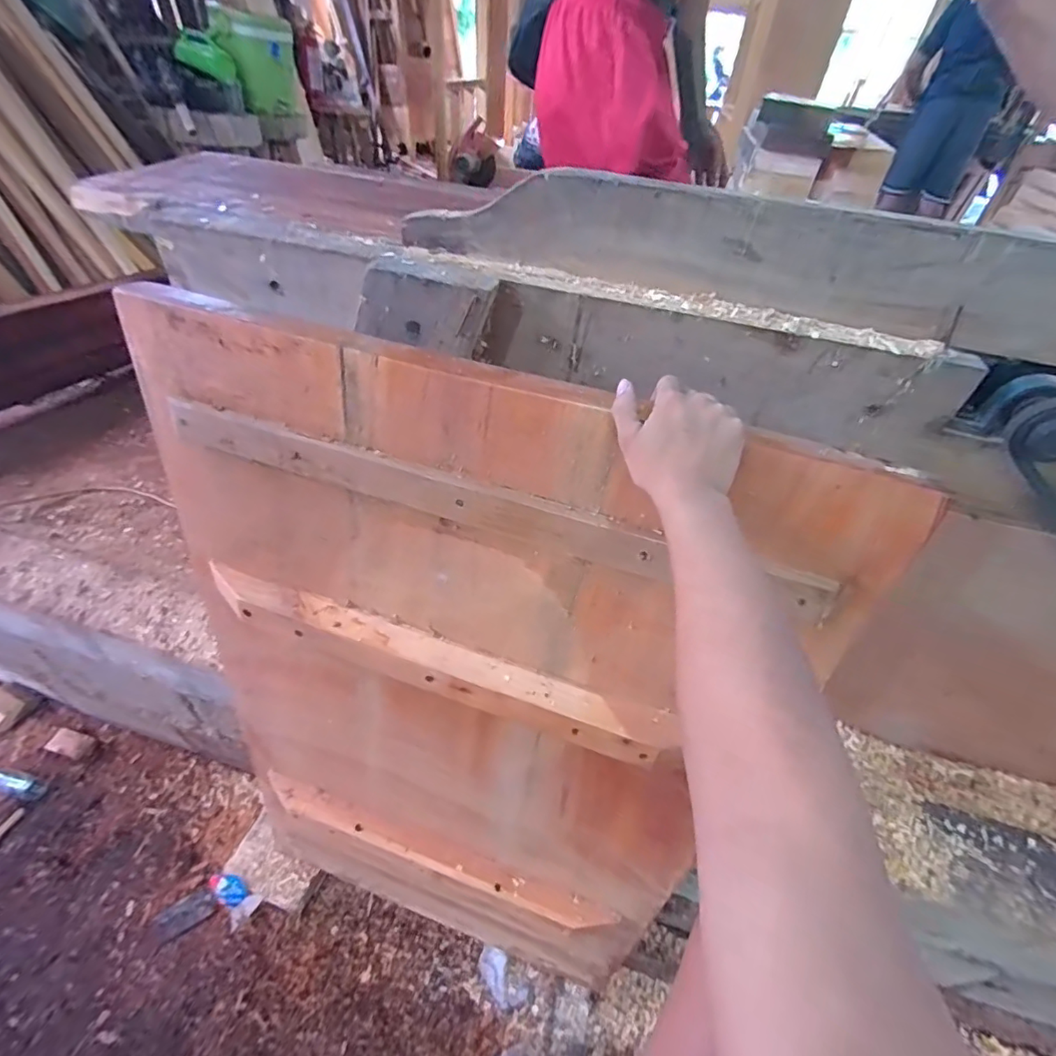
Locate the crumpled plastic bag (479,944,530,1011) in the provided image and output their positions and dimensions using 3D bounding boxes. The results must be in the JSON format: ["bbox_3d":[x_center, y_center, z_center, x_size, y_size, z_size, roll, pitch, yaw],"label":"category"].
[{"bbox_3d":[-0.059,1.008,1.151,0.060,0.025,0.126,-29,53,-32],"label":"crumpled plastic bag"}]

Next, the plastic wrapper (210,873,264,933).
[{"bbox_3d":[-0.690,0.854,1.207,0.132,0.049,0.078,34,49,27],"label":"plastic wrapper"}]

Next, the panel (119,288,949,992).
[{"bbox_3d":[-0.130,0.291,0.740,0.772,1.059,0.067,18,35,8],"label":"panel"}]

